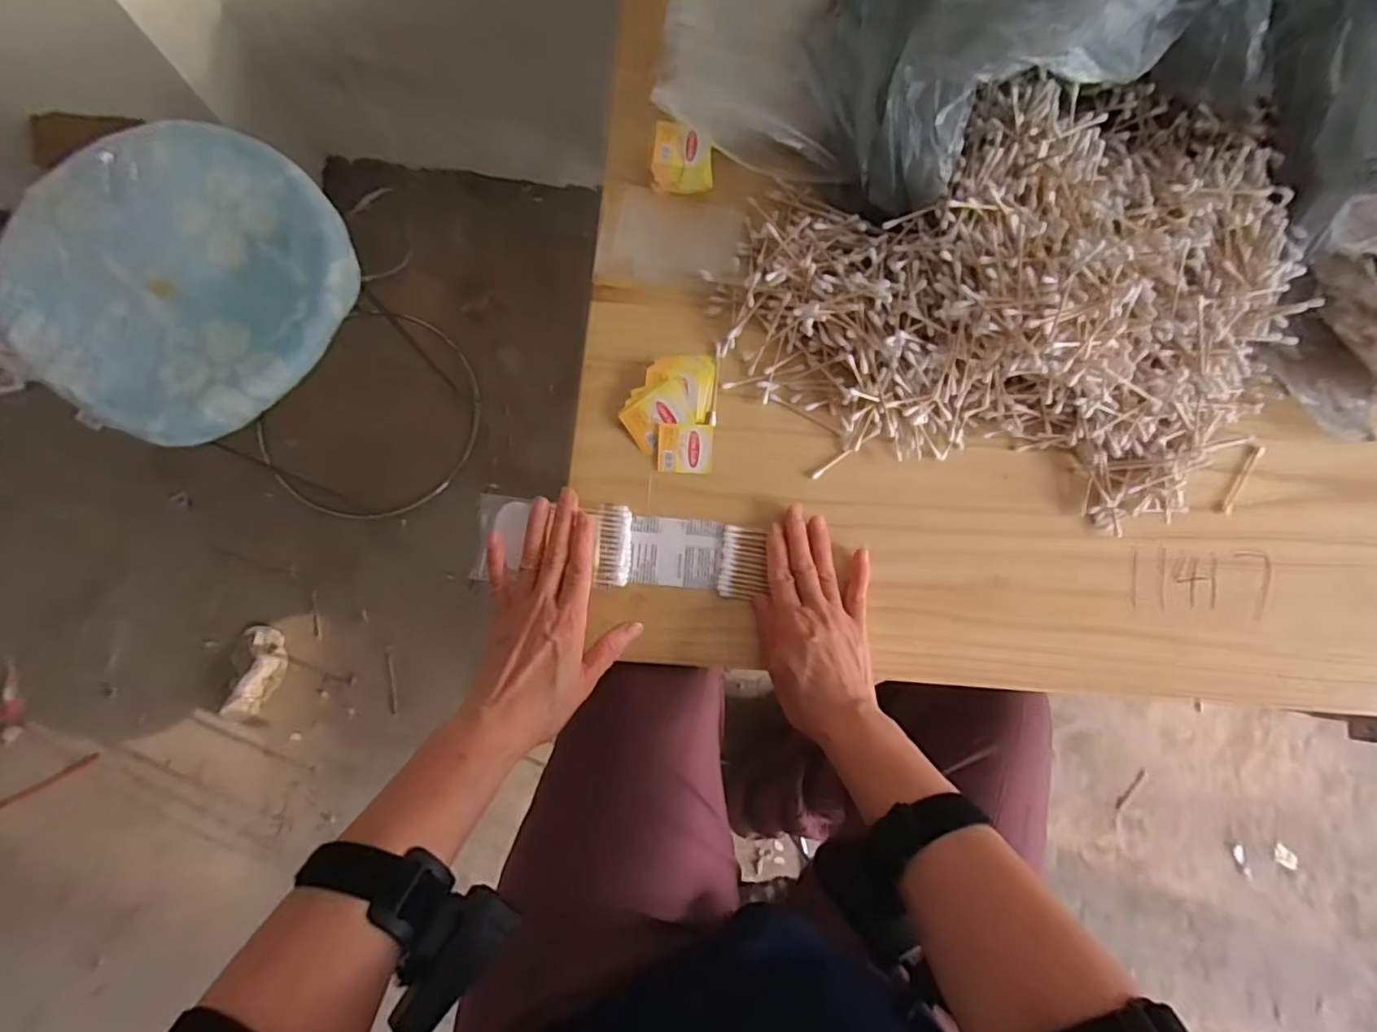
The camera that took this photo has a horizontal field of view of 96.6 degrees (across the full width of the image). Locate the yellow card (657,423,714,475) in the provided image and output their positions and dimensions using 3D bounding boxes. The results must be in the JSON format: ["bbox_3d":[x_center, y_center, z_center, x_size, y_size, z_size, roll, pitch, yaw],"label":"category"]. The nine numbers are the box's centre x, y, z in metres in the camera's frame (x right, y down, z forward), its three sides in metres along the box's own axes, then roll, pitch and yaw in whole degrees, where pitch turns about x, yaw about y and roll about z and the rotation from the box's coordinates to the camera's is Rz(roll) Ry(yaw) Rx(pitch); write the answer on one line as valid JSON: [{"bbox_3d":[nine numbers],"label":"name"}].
[{"bbox_3d":[-0.002,-0.055,0.494,0.044,0.005,0.040,2,80,-2],"label":"yellow card"}]

